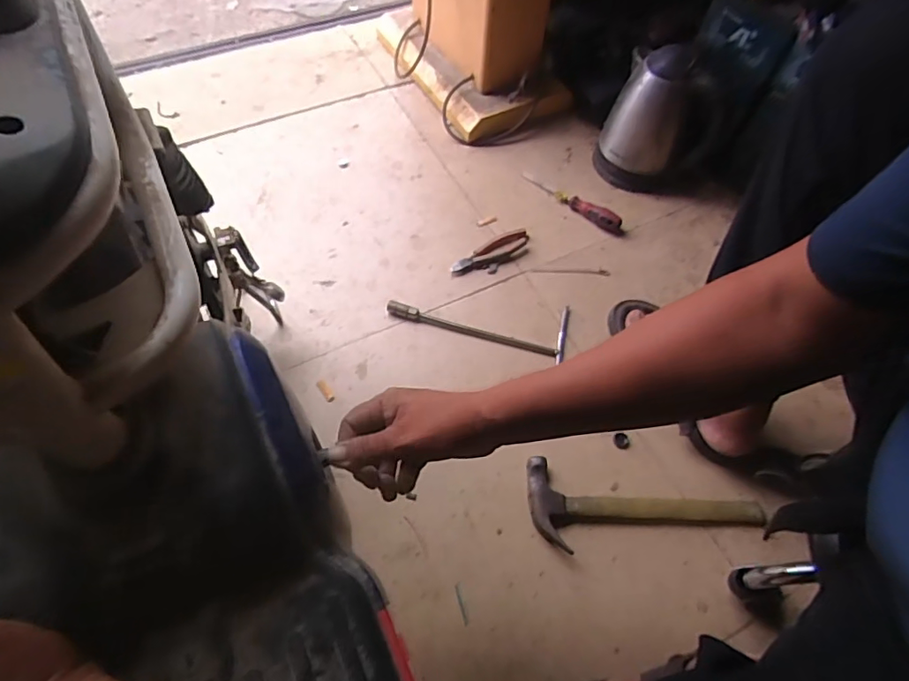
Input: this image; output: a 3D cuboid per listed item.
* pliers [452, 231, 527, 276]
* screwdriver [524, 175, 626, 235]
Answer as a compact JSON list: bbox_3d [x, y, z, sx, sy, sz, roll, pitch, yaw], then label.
[{"bbox_3d":[0.068,-0.151,0.936,0.163,0.017,0.057,-32,66,-19],"label":"pliers"},{"bbox_3d":[0.226,-0.271,1.013,0.223,0.025,0.031,39,65,19],"label":"screwdriver"}]

